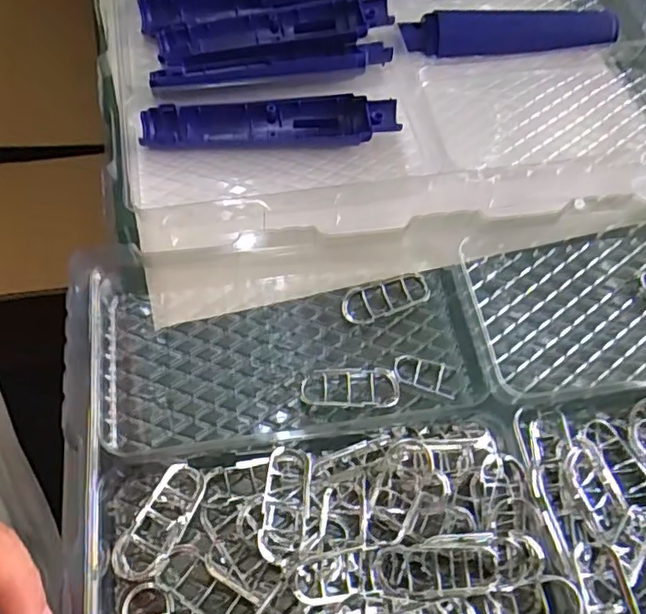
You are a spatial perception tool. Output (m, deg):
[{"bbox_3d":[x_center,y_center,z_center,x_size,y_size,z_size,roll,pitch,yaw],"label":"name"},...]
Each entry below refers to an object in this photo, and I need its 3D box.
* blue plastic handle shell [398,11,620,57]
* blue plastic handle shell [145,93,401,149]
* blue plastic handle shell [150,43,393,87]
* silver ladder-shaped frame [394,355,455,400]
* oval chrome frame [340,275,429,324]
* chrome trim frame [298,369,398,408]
[{"bbox_3d":[0.144,-0.215,0.455,0.165,0.014,0.046,-3,62,-5],"label":"blue plastic handle shell"},{"bbox_3d":[-0.035,-0.122,0.392,0.164,0.019,0.034,0,62,-4],"label":"blue plastic handle shell"},{"bbox_3d":[-0.034,-0.171,0.411,0.166,0.013,0.028,-8,62,-8],"label":"blue plastic handle shell"},{"bbox_3d":[0.056,0.037,0.322,0.034,0.005,0.019,16,62,5],"label":"silver ladder-shaped frame"},{"bbox_3d":[0.037,-0.006,0.341,0.056,0.008,0.021,-18,64,-13],"label":"oval chrome frame"},{"bbox_3d":[0.014,0.043,0.314,0.052,0.009,0.023,-1,62,-4],"label":"chrome trim frame"}]

